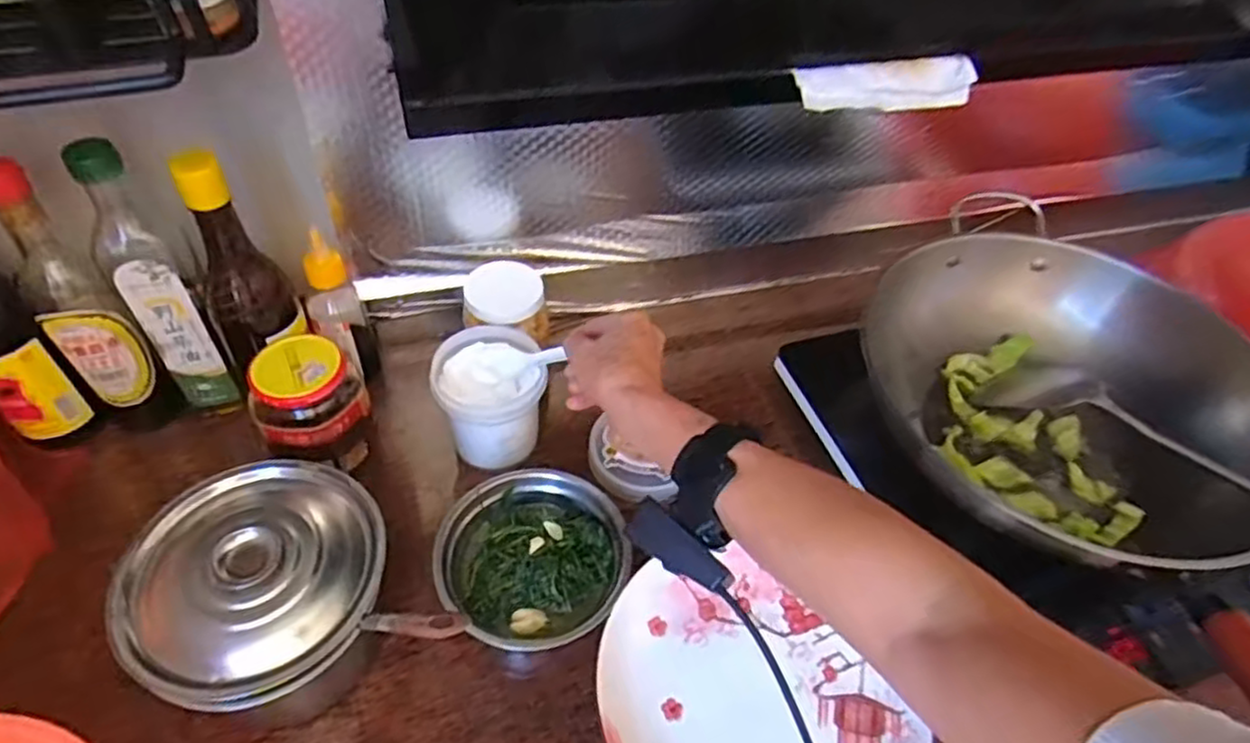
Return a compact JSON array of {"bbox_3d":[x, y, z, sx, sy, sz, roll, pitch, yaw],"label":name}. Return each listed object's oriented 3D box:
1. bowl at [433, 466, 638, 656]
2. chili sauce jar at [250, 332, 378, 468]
[{"bbox_3d":[-0.073,0.148,0.561,0.144,0.044,0.137,2,49,-3],"label":"bowl"},{"bbox_3d":[-0.260,0.031,0.594,0.069,0.098,0.075,2,49,-3],"label":"chili sauce jar"}]

